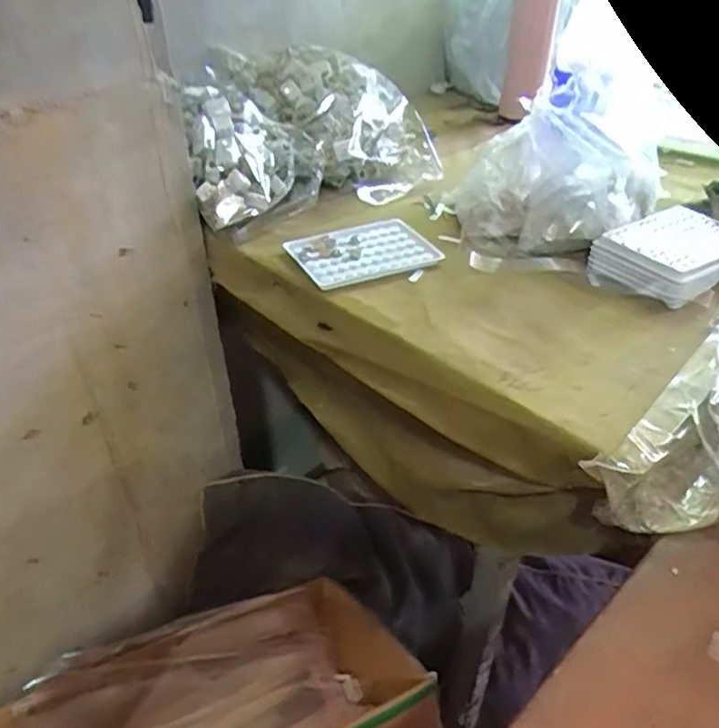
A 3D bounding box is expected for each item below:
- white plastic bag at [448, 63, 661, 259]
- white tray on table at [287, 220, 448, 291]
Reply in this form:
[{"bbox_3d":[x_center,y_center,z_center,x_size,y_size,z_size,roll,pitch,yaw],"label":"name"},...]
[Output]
[{"bbox_3d":[0.197,-0.203,0.613,0.188,0.146,0.128,1,38,1],"label":"white plastic bag"},{"bbox_3d":[0.002,-0.110,0.613,0.125,0.008,0.088,-18,41,-21],"label":"white tray on table"}]

